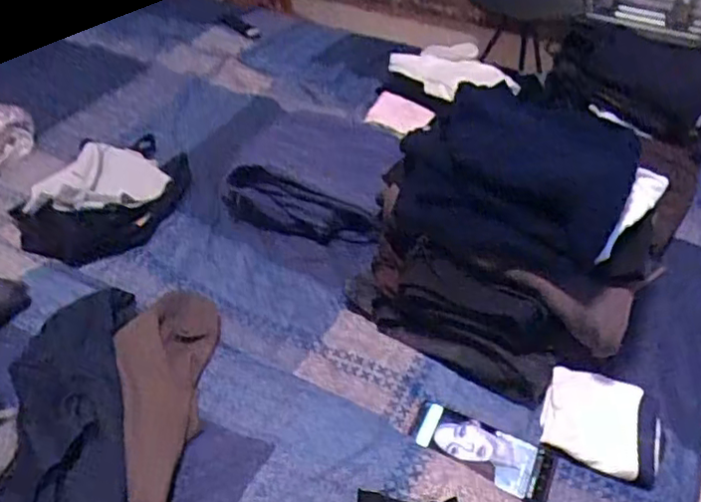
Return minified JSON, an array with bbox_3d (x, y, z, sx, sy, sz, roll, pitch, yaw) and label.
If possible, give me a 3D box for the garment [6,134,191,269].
[{"bbox_3d":[-0.393,-0.087,1.034,0.219,0.059,0.265,17,43,16],"label":"garment"}]

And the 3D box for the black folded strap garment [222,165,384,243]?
[{"bbox_3d":[-0.080,-0.059,1.013,0.239,0.087,0.032,22,16,2],"label":"black folded strap garment"}]

